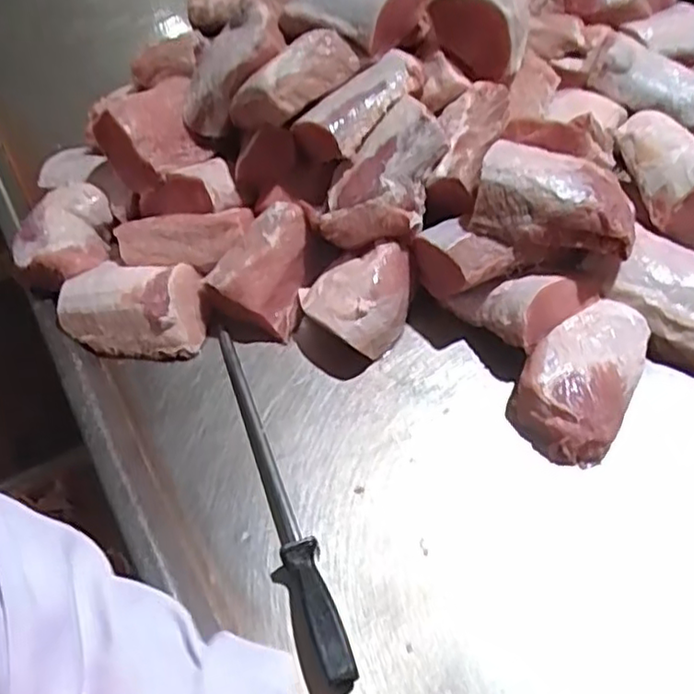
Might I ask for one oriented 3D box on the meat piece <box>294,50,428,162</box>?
[{"bbox_3d":[0.021,-0.289,0.786,0.078,0.047,0.168,31,62,26],"label":"meat piece"}]

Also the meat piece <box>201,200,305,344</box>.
[{"bbox_3d":[-0.099,-0.087,0.789,0.110,0.079,0.148,7,54,11],"label":"meat piece"}]

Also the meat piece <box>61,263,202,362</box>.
[{"bbox_3d":[-0.251,-0.041,0.787,0.164,0.068,0.097,-1,53,5],"label":"meat piece"}]

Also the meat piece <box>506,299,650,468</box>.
[{"bbox_3d":[0.245,0.029,0.696,0.106,0.050,0.185,23,58,21],"label":"meat piece"}]

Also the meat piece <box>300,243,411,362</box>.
[{"bbox_3d":[0.019,-0.045,0.756,0.131,0.071,0.113,-15,53,-5],"label":"meat piece"}]

